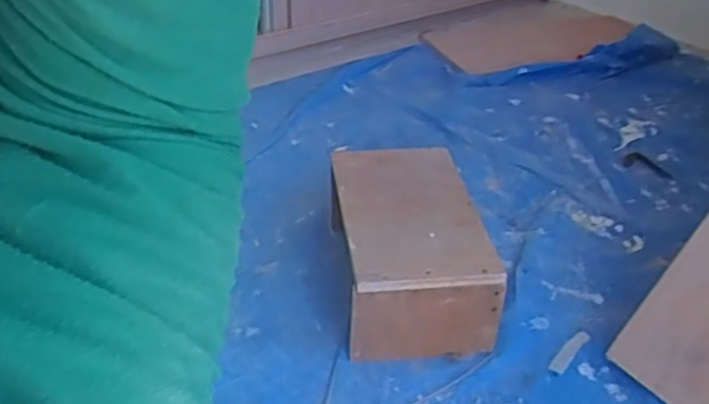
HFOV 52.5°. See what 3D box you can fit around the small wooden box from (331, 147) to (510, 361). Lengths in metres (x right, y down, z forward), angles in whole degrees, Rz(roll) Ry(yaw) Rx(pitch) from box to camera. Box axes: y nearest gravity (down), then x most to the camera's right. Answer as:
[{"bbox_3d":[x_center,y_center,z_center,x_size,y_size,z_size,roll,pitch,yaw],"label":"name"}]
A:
[{"bbox_3d":[0.092,0.082,1.250,0.232,0.184,0.382,-2,33,-6],"label":"small wooden box"}]

